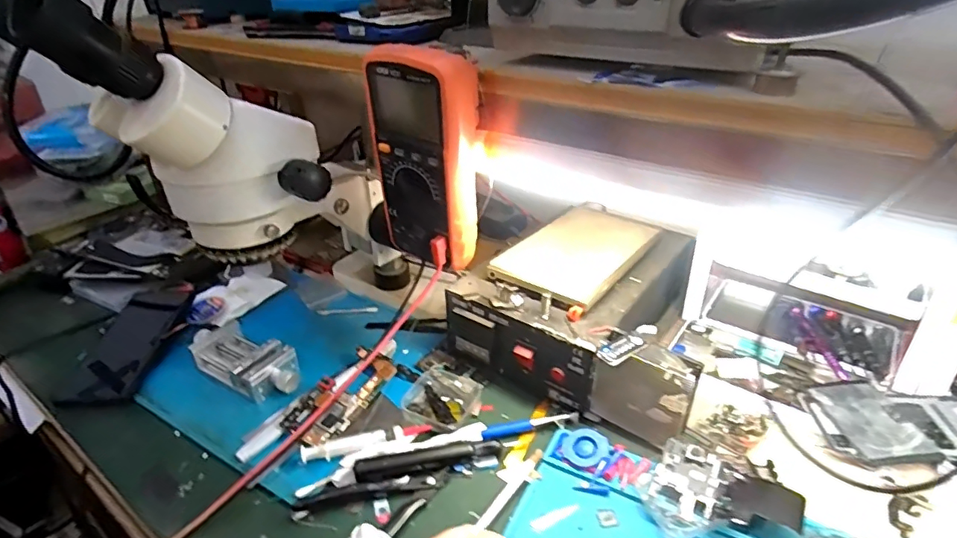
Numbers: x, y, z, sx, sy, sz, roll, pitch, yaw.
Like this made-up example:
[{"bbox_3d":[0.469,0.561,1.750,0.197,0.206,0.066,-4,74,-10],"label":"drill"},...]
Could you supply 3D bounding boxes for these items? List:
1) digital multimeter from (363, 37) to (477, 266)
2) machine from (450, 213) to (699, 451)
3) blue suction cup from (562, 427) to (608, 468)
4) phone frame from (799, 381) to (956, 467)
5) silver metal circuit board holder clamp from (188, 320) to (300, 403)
[{"bbox_3d":[-0.043,-0.090,0.443,0.089,0.173,0.049,22,38,35],"label":"digital multimeter"},{"bbox_3d":[0.128,0.035,0.551,0.232,0.095,0.224,19,36,32],"label":"machine"},{"bbox_3d":[0.091,0.151,0.451,0.036,0.010,0.037,-1,30,1],"label":"blue suction cup"},{"bbox_3d":[0.377,0.134,0.463,0.150,0.012,0.085,-1,33,0],"label":"phone frame"},{"bbox_3d":[-0.239,0.093,0.545,0.132,0.029,0.058,16,35,28],"label":"silver metal circuit board holder clamp"}]

